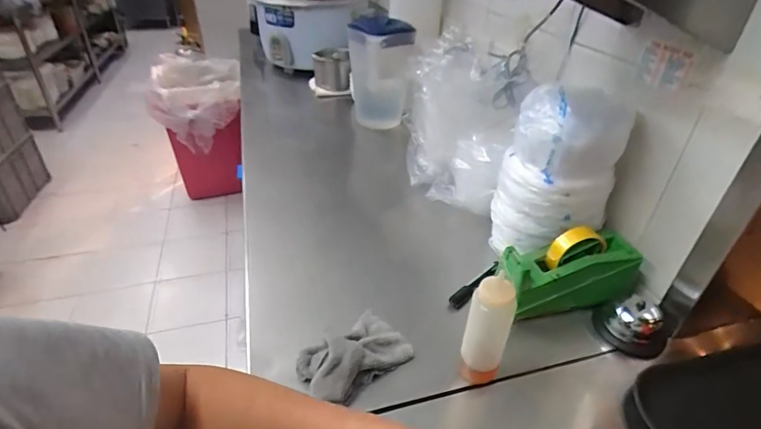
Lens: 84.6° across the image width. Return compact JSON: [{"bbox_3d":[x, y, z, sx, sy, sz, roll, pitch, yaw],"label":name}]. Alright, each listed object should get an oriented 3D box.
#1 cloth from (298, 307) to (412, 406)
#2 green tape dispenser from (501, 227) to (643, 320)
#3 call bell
[{"bbox_3d":[-0.031,0.182,0.559,0.101,0.041,0.149,29,42,33],"label":"cloth"},{"bbox_3d":[0.285,0.084,0.647,0.201,0.112,0.098,-7,35,-14],"label":"green tape dispenser"},{"bbox_3d":[0.368,0.162,0.613,0.086,0.061,0.081,2,34,-1],"label":"call bell"}]

